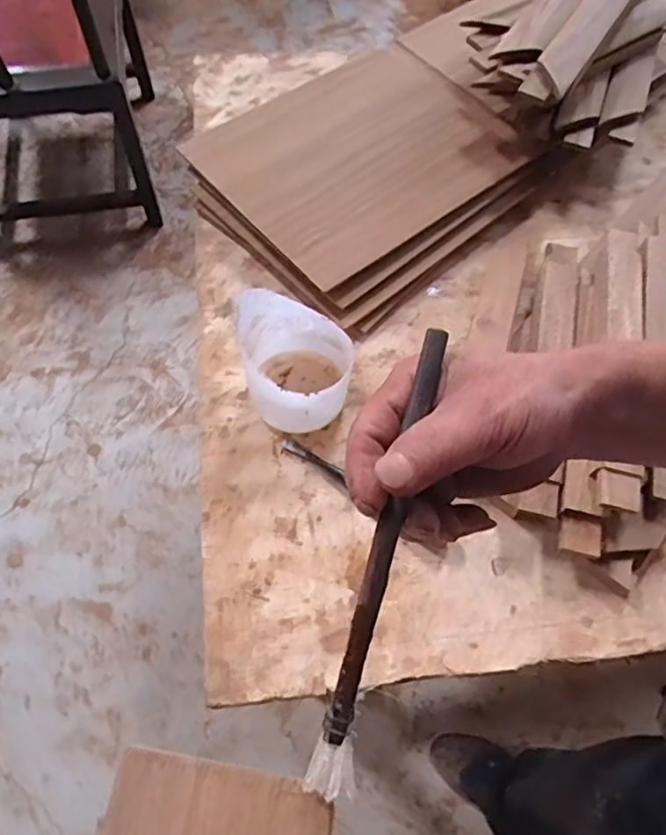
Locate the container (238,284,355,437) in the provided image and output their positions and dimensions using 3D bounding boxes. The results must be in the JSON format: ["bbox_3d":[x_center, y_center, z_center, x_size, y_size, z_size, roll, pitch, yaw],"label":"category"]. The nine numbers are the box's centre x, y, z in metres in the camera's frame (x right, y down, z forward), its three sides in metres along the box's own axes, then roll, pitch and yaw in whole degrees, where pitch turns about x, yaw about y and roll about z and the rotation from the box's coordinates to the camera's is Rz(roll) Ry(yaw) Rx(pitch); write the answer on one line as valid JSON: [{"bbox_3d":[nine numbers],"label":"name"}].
[{"bbox_3d":[-0.034,-0.049,0.549,0.097,0.119,0.090,1,63,-1],"label":"container"}]

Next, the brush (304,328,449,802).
[{"bbox_3d":[0.022,0.058,0.256,0.015,0.005,0.198,15,83,4],"label":"brush"}]

